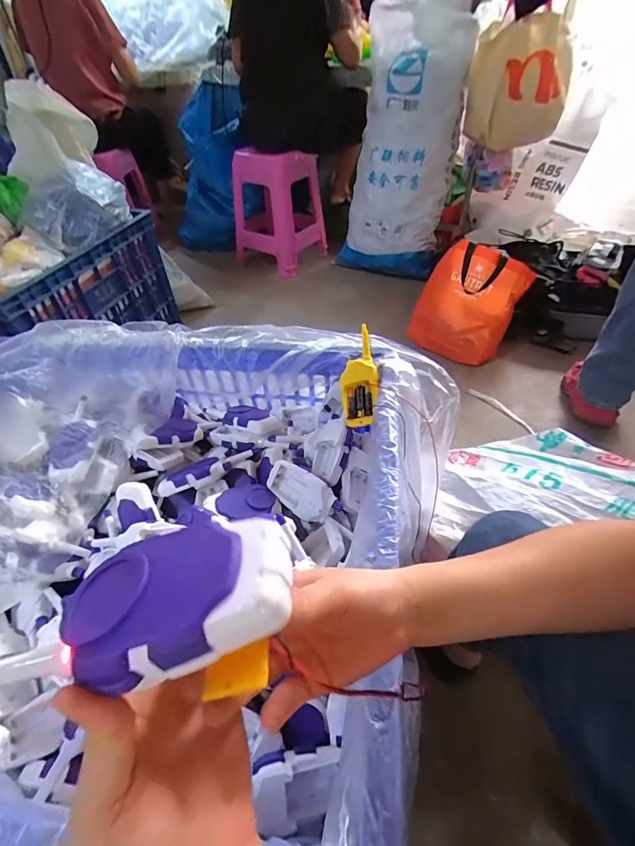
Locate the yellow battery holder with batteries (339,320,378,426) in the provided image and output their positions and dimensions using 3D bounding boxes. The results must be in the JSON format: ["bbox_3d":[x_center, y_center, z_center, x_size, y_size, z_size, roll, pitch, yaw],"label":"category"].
[{"bbox_3d":[0.068,-0.073,0.623,0.064,0.025,0.160,-6,76,33],"label":"yellow battery holder with batteries"}]

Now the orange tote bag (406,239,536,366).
[{"bbox_3d":[0.485,-0.397,1.249,0.303,0.302,0.160,21,36,-1],"label":"orange tote bag"}]

